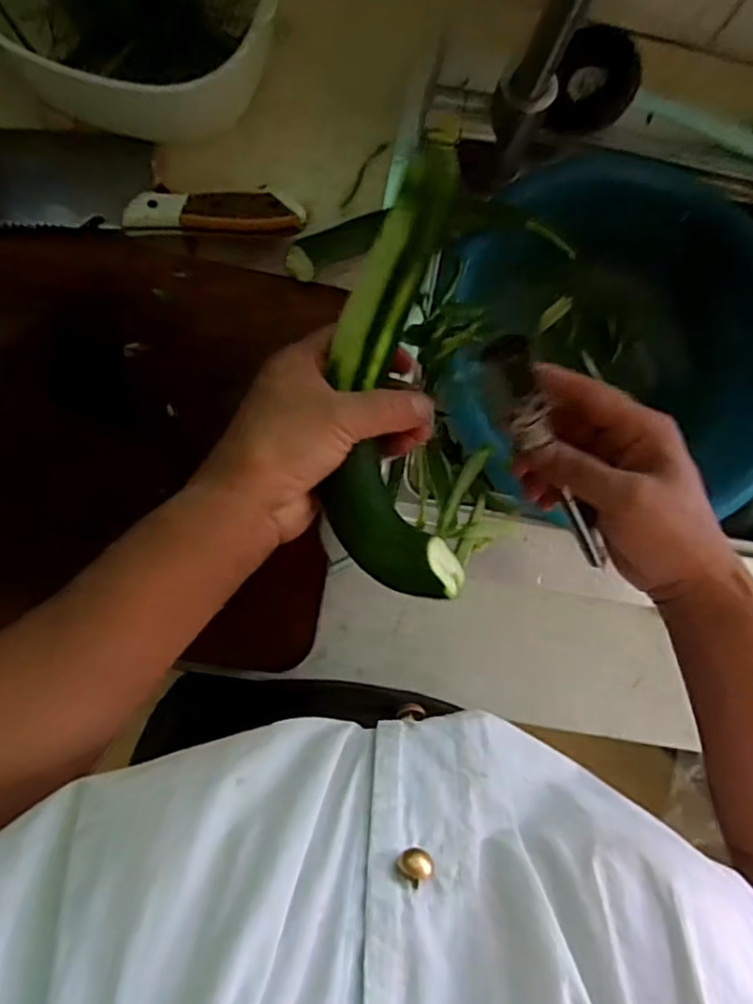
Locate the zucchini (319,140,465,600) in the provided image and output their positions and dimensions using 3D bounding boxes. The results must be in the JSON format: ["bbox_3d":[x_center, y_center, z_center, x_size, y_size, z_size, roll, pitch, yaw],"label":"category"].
[{"bbox_3d":[0.010,-0.056,0.288,0.057,0.049,0.188,3,86,-5],"label":"zucchini"}]

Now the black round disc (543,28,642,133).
[{"bbox_3d":[0.172,-0.330,0.496,0.062,0.008,0.073,19,107,16],"label":"black round disc"}]

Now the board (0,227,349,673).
[{"bbox_3d":[-0.221,-0.054,0.442,0.382,0.033,0.293,8,83,-4],"label":"board"}]

